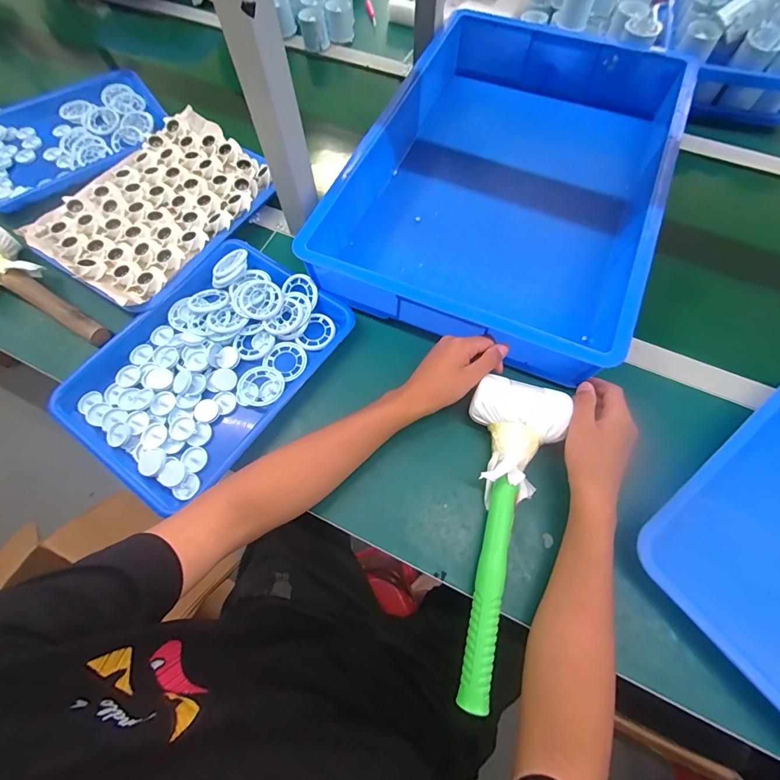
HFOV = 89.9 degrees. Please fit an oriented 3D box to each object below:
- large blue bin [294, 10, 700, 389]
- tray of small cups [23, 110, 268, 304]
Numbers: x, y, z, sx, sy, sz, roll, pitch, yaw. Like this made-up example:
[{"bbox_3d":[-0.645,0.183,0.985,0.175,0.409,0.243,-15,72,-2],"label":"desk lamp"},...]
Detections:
[{"bbox_3d":[0.184,-0.332,0.599,0.404,0.102,0.585,22,70,10],"label":"large blue bin"},{"bbox_3d":[-0.353,-0.289,0.613,0.251,0.034,0.339,32,72,13],"label":"tray of small cups"}]

